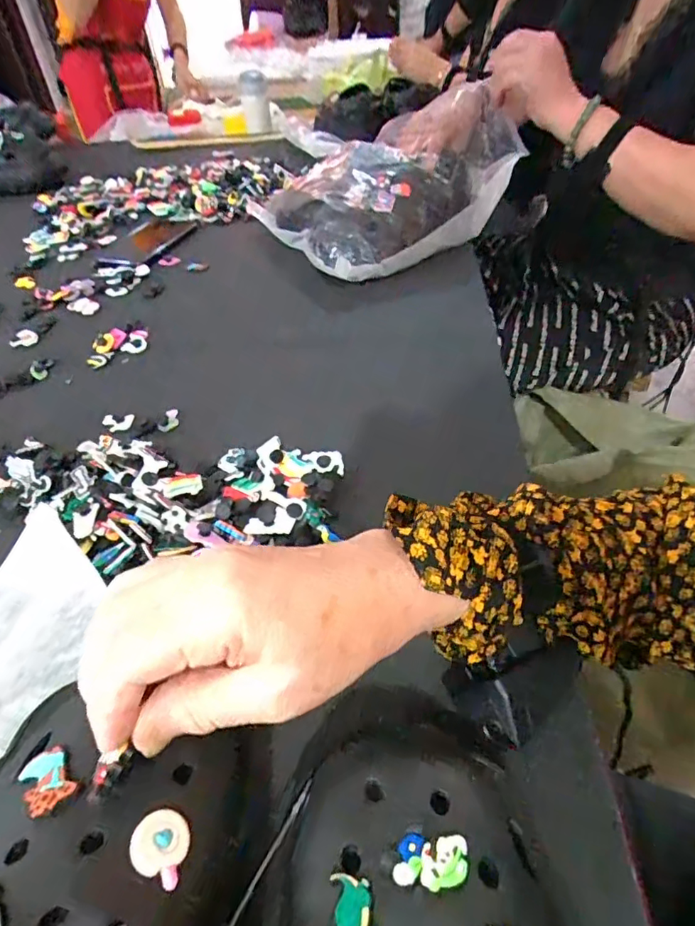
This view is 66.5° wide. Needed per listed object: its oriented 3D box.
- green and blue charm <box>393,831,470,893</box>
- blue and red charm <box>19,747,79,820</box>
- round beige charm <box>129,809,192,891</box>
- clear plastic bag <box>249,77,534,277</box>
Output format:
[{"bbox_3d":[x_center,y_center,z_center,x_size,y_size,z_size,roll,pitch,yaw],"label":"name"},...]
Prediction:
[{"bbox_3d":[0.028,0.131,0.176,0.024,0.004,0.015,-1,44,0],"label":"green and blue charm"},{"bbox_3d":[-0.110,0.116,0.195,0.016,0.004,0.026,-40,39,-27],"label":"blue and red charm"},{"bbox_3d":[-0.063,0.129,0.180,0.018,0.007,0.020,10,46,11],"label":"round beige charm"},{"bbox_3d":[0.052,-0.390,0.719,0.294,0.142,0.280,-20,48,-18],"label":"clear plastic bag"}]

